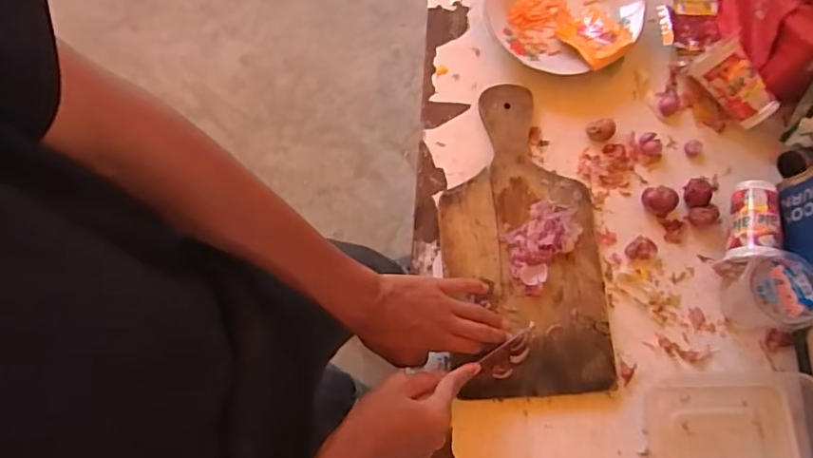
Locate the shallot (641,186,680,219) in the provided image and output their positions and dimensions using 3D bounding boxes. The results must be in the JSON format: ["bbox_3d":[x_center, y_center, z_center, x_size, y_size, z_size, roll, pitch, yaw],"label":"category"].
[{"bbox_3d":[0.277,-0.031,0.615,0.028,0.027,0.035,-36,76,-8],"label":"shallot"}]

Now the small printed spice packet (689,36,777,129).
[{"bbox_3d":[0.363,-0.159,0.620,0.047,0.041,0.096,-40,91,-9],"label":"small printed spice packet"}]

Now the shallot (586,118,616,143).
[{"bbox_3d":[0.221,-0.111,0.640,0.031,0.017,0.023,-10,74,-1],"label":"shallot"}]

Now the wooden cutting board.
[{"bbox_3d":[0.121,0.005,0.612,0.162,0.021,0.339,-9,75,-1],"label":"wooden cutting board"}]

